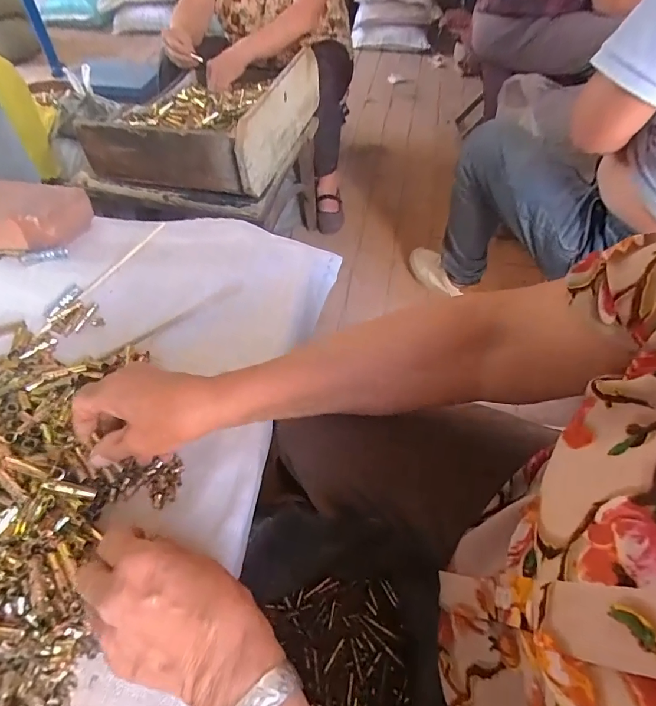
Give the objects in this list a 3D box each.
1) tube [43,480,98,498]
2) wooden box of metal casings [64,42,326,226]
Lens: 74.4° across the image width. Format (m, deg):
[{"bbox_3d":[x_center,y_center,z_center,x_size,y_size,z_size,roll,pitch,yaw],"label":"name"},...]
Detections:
[{"bbox_3d":[-0.205,0.108,0.344,0.038,0.006,0.007,25,44,-26],"label":"tube"},{"bbox_3d":[-0.269,-0.529,0.997,0.385,0.199,0.478,12,52,8],"label":"wooden box of metal casings"}]

